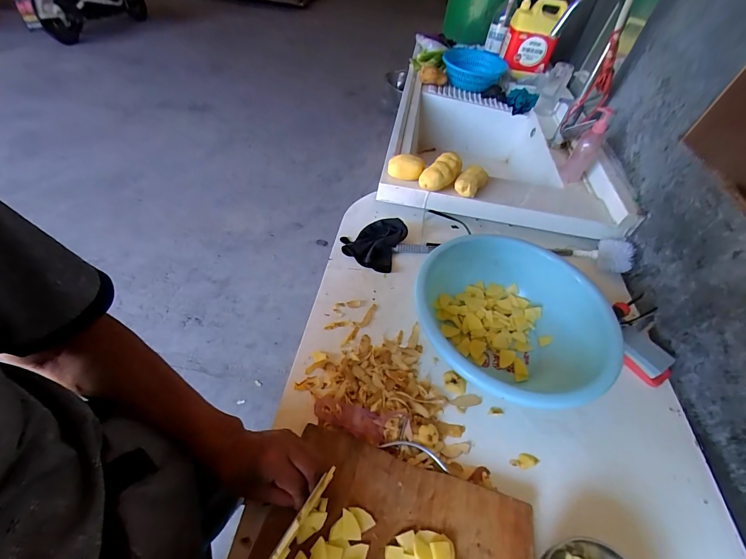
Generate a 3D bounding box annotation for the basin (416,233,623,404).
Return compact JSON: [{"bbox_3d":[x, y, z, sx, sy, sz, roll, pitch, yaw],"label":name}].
[{"bbox_3d":[0.215,0.077,0.593,0.269,0.118,0.322,9,50,1],"label":"basin"}]

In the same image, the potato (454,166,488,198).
[{"bbox_3d":[0.236,-0.237,0.791,0.064,0.052,0.076,23,51,12],"label":"potato"}]

